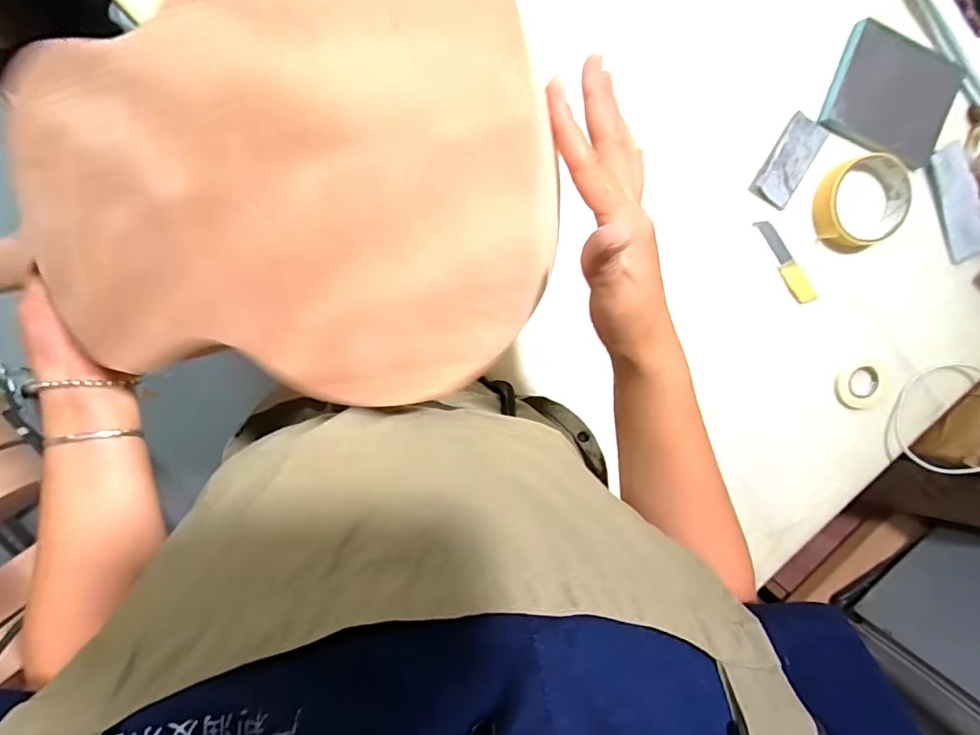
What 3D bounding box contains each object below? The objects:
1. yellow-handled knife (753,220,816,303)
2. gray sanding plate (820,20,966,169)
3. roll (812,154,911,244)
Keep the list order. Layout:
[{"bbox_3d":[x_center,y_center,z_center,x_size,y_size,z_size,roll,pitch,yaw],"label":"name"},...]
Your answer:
[{"bbox_3d":[0.299,-0.107,0.506,0.025,0.006,0.096,-34,100,-1],"label":"yellow-handled knife"},{"bbox_3d":[0.388,-0.259,0.481,0.120,0.011,0.107,16,96,-8],"label":"gray sanding plate"},{"bbox_3d":[0.365,-0.161,0.489,0.082,0.021,0.081,-1,98,-6],"label":"roll"}]

